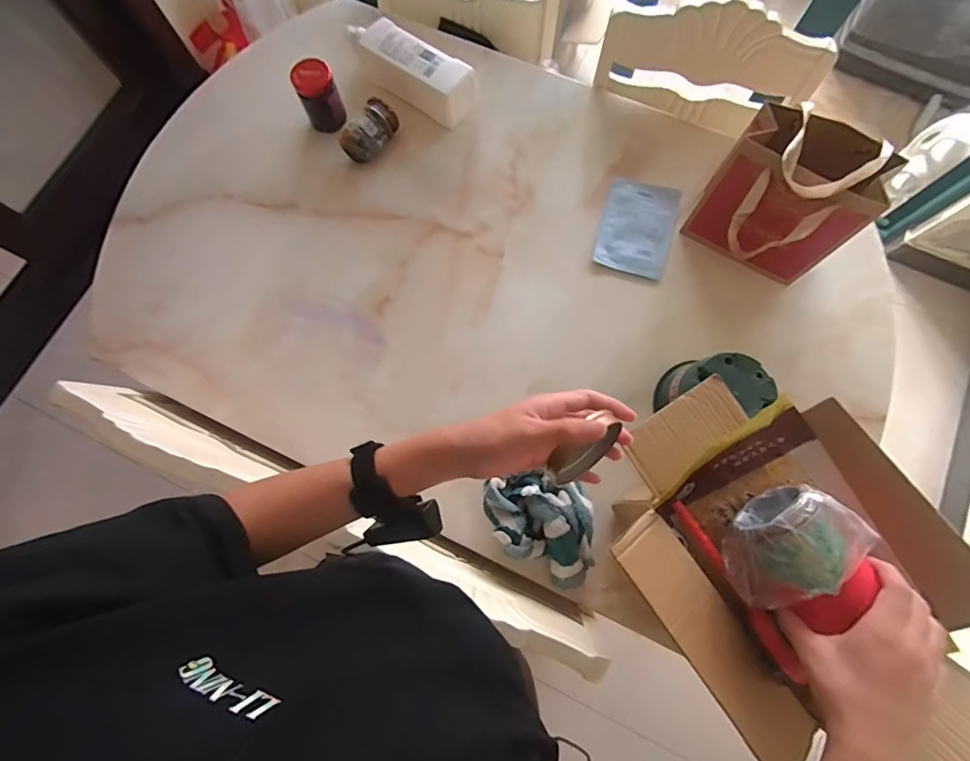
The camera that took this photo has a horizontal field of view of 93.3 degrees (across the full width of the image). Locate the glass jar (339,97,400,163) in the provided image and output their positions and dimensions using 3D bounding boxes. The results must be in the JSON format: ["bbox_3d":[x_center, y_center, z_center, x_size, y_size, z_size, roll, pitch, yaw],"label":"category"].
[{"bbox_3d":[-0.201,-0.430,0.799,0.057,0.070,0.105,33,78,8],"label":"glass jar"}]

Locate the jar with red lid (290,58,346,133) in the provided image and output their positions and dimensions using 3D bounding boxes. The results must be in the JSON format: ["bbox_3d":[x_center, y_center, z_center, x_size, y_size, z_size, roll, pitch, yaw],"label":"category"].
[{"bbox_3d":[-0.284,-0.489,0.796,0.065,0.106,0.054,-21,77,-5],"label":"jar with red lid"}]

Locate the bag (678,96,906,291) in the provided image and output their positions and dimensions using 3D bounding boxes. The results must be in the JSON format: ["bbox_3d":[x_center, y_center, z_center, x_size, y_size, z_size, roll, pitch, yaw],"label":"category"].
[{"bbox_3d":[0.425,-0.251,0.668,0.189,0.215,0.104,33,78,8],"label":"bag"}]

